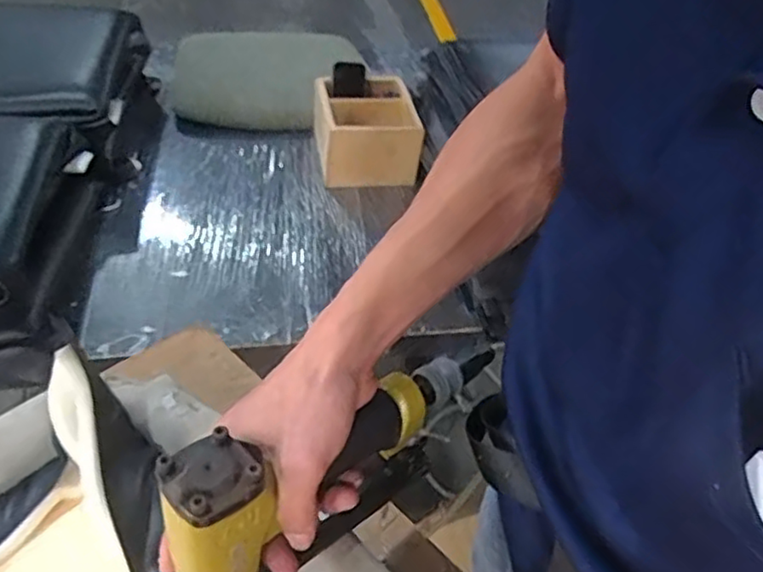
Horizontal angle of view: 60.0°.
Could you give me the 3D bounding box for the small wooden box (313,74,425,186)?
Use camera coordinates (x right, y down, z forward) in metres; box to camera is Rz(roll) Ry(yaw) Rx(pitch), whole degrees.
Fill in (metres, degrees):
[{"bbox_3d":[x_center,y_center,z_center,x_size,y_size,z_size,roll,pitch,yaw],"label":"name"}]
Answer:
[{"bbox_3d":[-0.043,-0.331,1.400,0.211,0.157,0.206,-8,45,-16],"label":"small wooden box"}]

